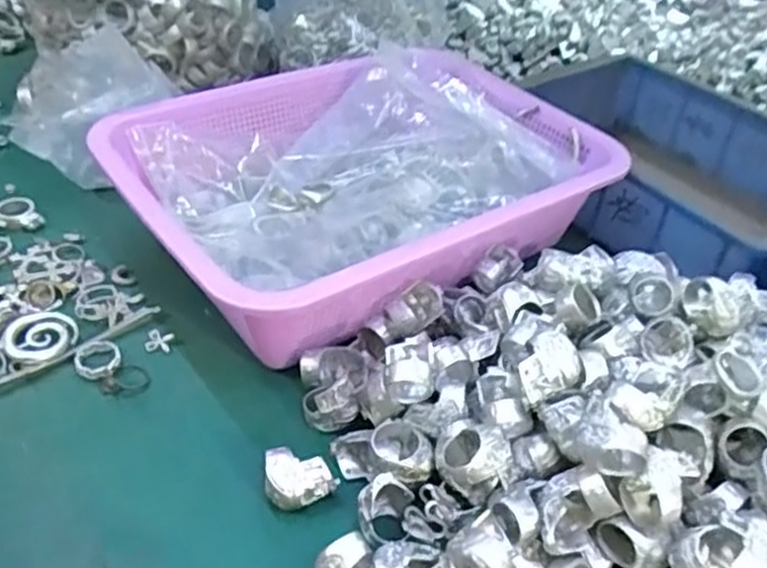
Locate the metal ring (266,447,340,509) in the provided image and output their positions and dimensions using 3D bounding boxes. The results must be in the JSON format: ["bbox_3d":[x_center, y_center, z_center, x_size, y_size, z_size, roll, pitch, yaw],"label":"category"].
[{"bbox_3d":[-0.039,0.094,0.345,0.033,0.023,0.023,-3,41,-10],"label":"metal ring"}]

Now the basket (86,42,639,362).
[{"bbox_3d":[-0.012,-0.067,0.485,0.303,0.077,0.223,-23,48,-29],"label":"basket"}]

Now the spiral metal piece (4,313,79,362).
[{"bbox_3d":[-0.195,0.028,0.412,0.036,0.007,0.037,-14,44,-22],"label":"spiral metal piece"}]

